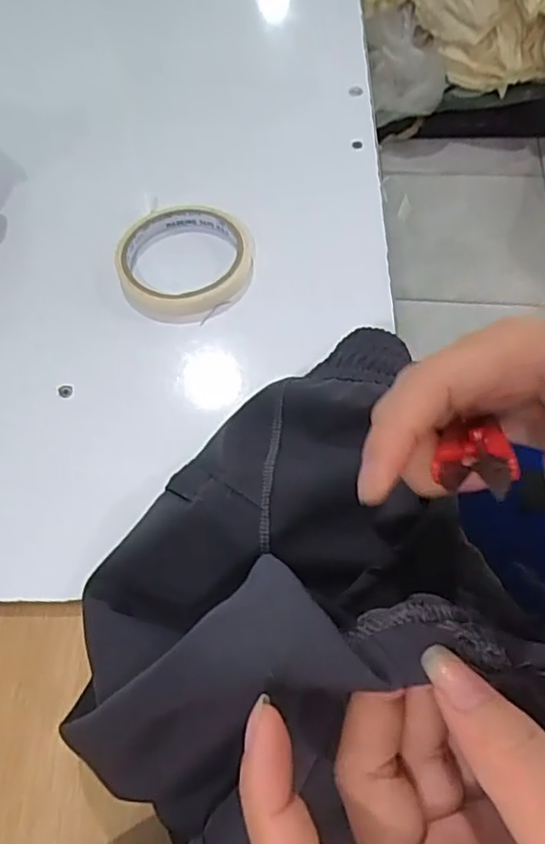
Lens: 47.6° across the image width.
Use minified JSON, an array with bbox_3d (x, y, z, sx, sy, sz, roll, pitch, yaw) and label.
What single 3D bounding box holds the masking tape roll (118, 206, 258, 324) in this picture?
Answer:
[{"bbox_3d":[-0.060,-0.111,0.434,0.092,0.024,0.091,-1,63,2],"label":"masking tape roll"}]

